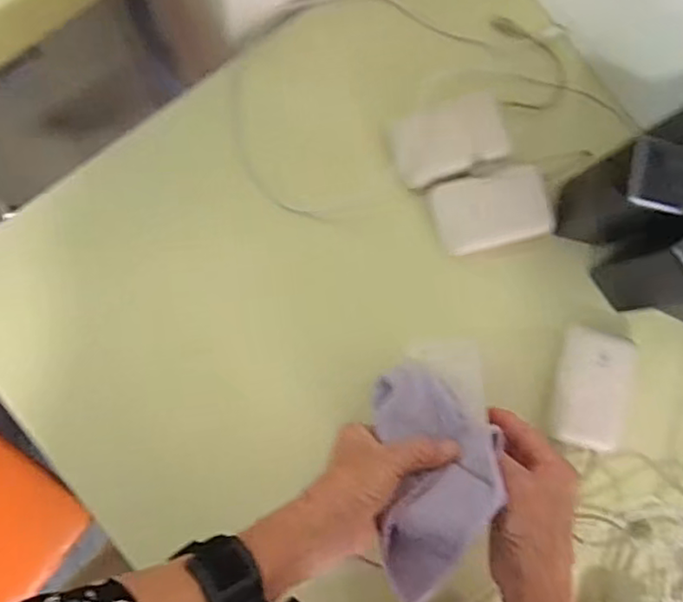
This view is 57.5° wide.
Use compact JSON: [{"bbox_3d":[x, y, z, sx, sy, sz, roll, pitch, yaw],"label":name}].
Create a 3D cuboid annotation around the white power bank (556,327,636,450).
[{"bbox_3d":[0.221,0.078,0.546,0.063,0.019,0.098,16,84,-4],"label":"white power bank"}]

